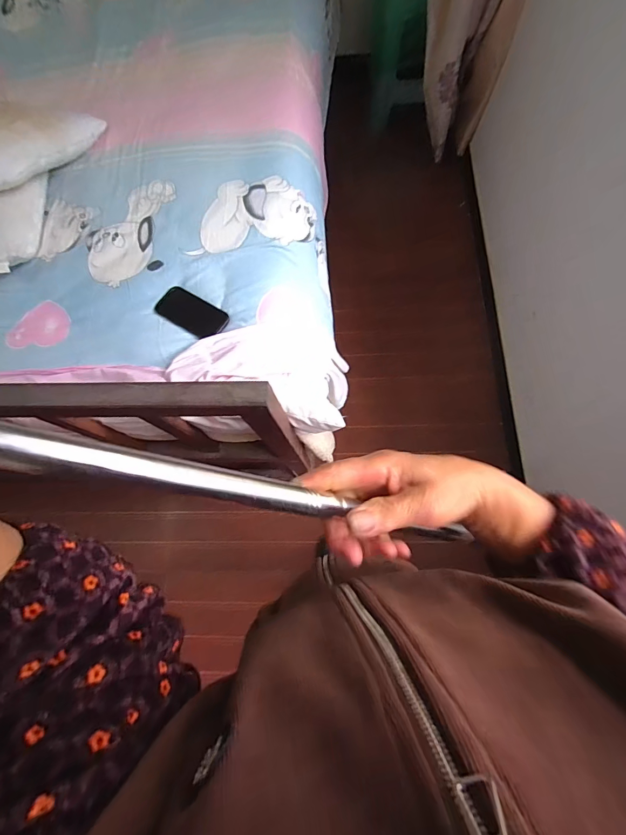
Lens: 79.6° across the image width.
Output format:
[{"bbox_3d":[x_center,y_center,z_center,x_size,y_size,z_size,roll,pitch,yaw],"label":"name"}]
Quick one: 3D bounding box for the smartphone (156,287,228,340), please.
[{"bbox_3d":[-0.277,-0.237,0.854,0.172,0.007,0.084,30,78,13],"label":"smartphone"}]

